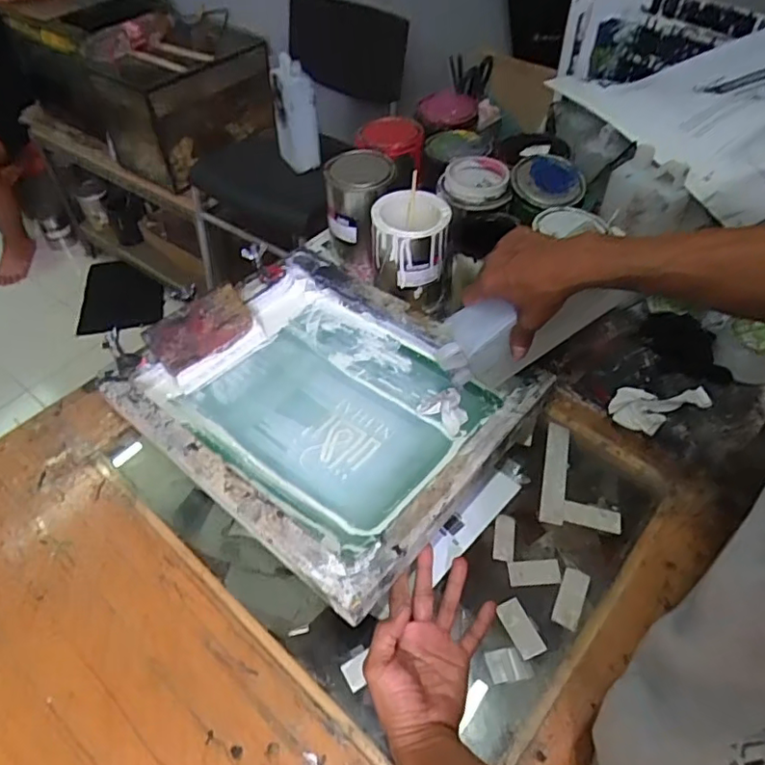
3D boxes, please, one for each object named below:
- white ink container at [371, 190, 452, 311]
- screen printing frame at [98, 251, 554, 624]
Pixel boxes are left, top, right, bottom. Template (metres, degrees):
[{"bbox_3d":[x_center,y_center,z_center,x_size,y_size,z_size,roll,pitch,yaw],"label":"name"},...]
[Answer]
[{"bbox_3d":[0.040,-0.194,0.850,0.101,0.126,0.113,1,50,1],"label":"white ink container"},{"bbox_3d":[-0.077,0.015,0.712,0.444,0.057,0.347,33,57,29],"label":"screen printing frame"}]

